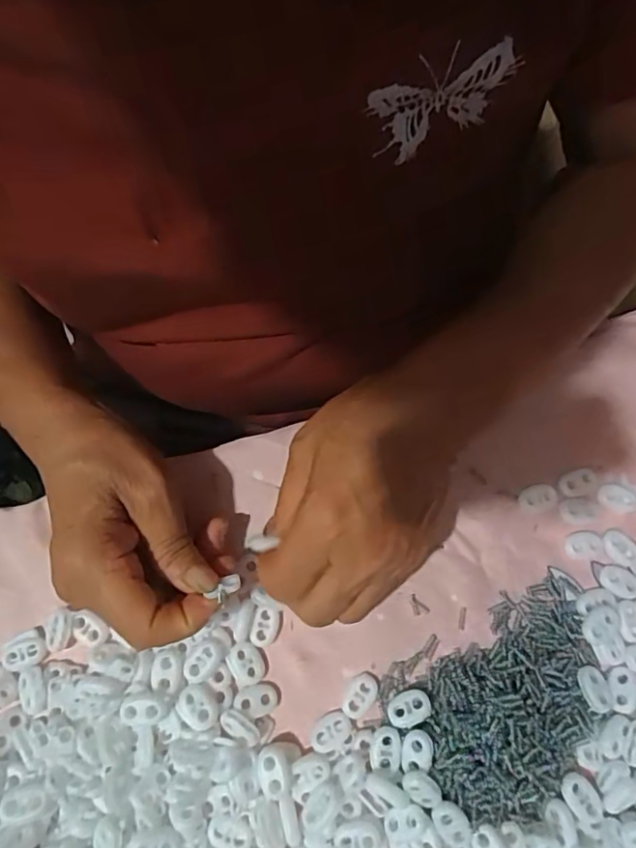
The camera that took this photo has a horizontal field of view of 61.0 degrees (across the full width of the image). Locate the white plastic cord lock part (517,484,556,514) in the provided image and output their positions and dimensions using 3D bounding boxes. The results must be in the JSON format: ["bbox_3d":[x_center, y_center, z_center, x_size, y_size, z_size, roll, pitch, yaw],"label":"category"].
[{"bbox_3d":[0.129,0.043,0.318,0.021,0.004,0.015,-12,74,-5],"label":"white plastic cord lock part"}]

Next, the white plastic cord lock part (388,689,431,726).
[{"bbox_3d":[0.047,0.147,0.279,0.022,0.004,0.015,-18,58,7],"label":"white plastic cord lock part"}]

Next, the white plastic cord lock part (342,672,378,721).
[{"bbox_3d":[0.022,0.144,0.285,0.013,0.004,0.023,35,76,9],"label":"white plastic cord lock part"}]

